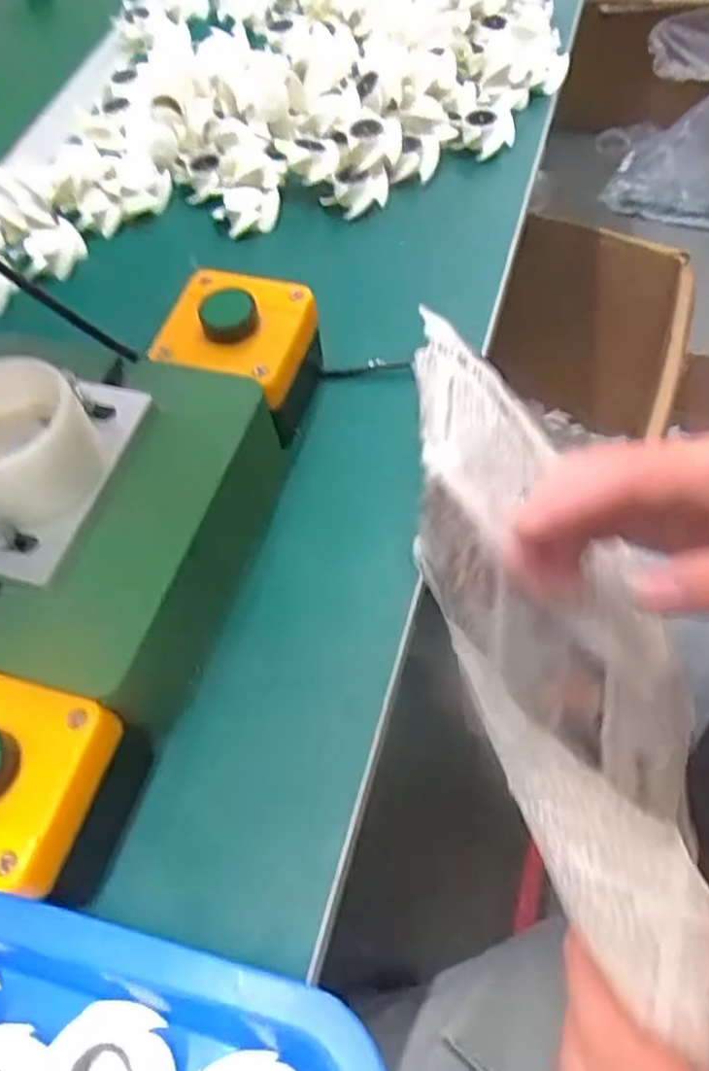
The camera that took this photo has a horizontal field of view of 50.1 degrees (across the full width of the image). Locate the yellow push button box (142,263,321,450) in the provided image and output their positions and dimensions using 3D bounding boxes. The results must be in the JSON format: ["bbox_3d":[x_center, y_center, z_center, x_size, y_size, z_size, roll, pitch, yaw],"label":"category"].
[{"bbox_3d":[-0.056,-0.092,0.403,0.074,0.071,0.069,13,62,15],"label":"yellow push button box"}]

